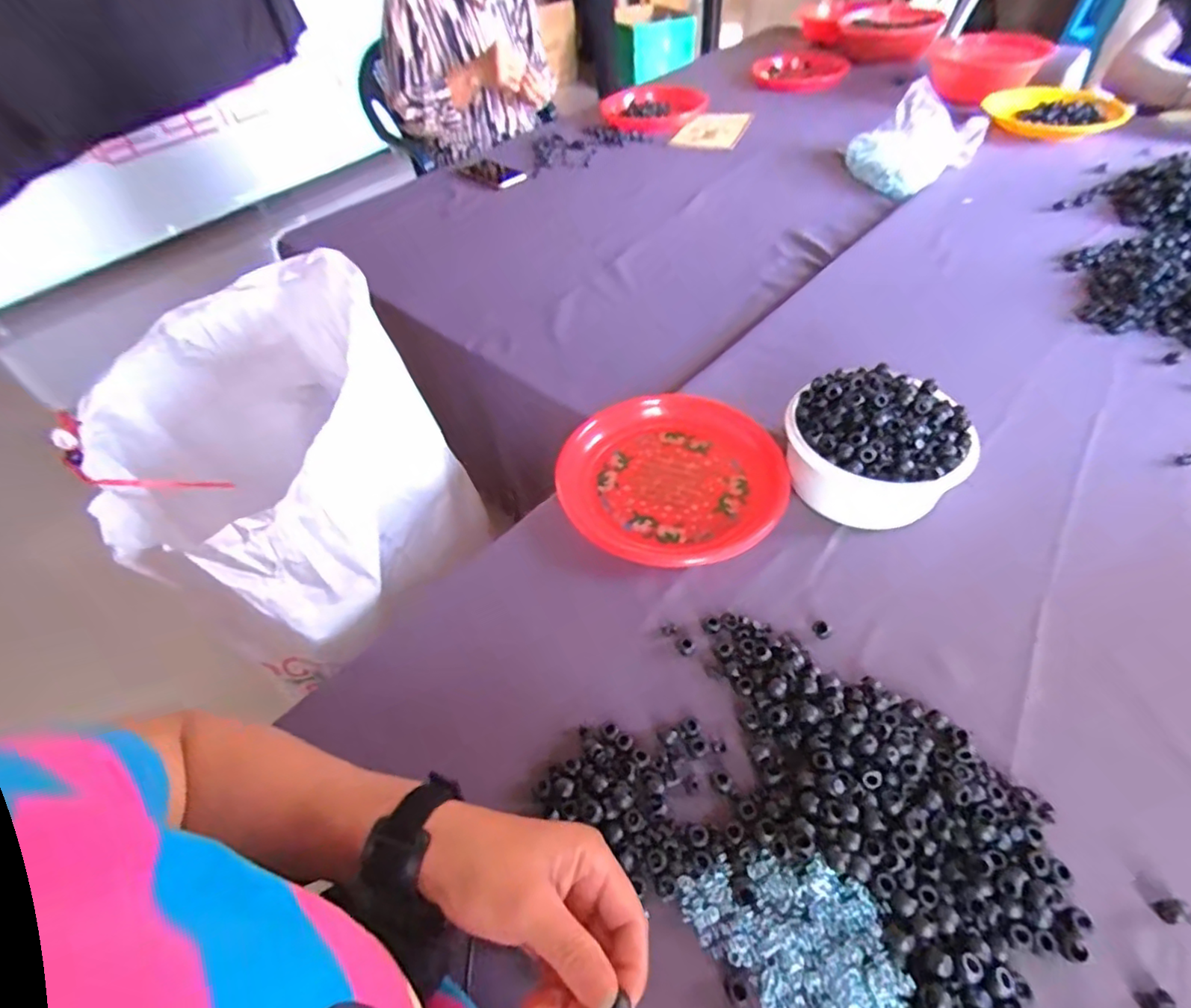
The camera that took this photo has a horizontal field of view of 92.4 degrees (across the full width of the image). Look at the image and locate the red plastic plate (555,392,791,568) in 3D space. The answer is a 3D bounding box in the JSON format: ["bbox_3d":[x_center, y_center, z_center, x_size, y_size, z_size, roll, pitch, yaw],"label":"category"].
[{"bbox_3d":[0.075,-0.030,0.587,0.211,0.027,0.218,-3,49,4],"label":"red plastic plate"}]

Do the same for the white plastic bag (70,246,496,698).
[{"bbox_3d":[-0.309,-0.028,0.577,0.295,0.286,0.302,-5,50,1],"label":"white plastic bag"}]

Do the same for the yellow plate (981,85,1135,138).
[{"bbox_3d":[0.917,-0.793,1.147,0.220,0.033,0.198,-11,50,-3],"label":"yellow plate"}]

